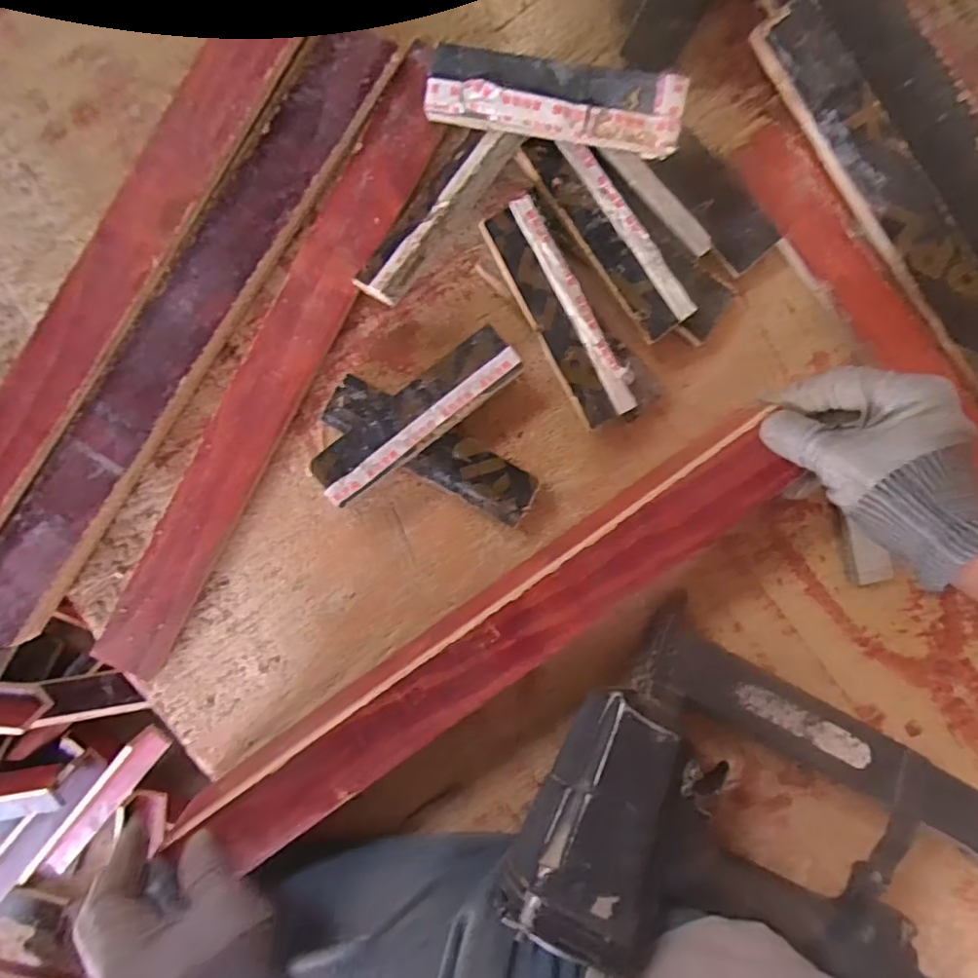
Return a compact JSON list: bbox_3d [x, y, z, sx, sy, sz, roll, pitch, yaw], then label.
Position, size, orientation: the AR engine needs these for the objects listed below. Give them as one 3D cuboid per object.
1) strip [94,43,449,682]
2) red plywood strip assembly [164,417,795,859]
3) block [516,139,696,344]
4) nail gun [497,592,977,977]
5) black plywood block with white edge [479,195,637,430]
[{"bbox_3d":[-0.158,-0.080,0.419,0.048,0.018,0.485,30,94,-2],"label":"strip"},{"bbox_3d":[0.003,0.110,0.382,0.445,0.018,0.055,-35,93,1],"label":"red plywood strip assembly"},{"bbox_3d":[0.084,-0.179,0.403,0.041,0.021,0.156,-36,93,3],"label":"block"},{"bbox_3d":[0.189,0.254,0.389,0.331,0.069,0.252,33,64,-1],"label":"nail gun"},{"bbox_3d":[0.050,-0.121,0.408,0.040,0.031,0.160,-28,94,2],"label":"black plywood block with white edge"}]

